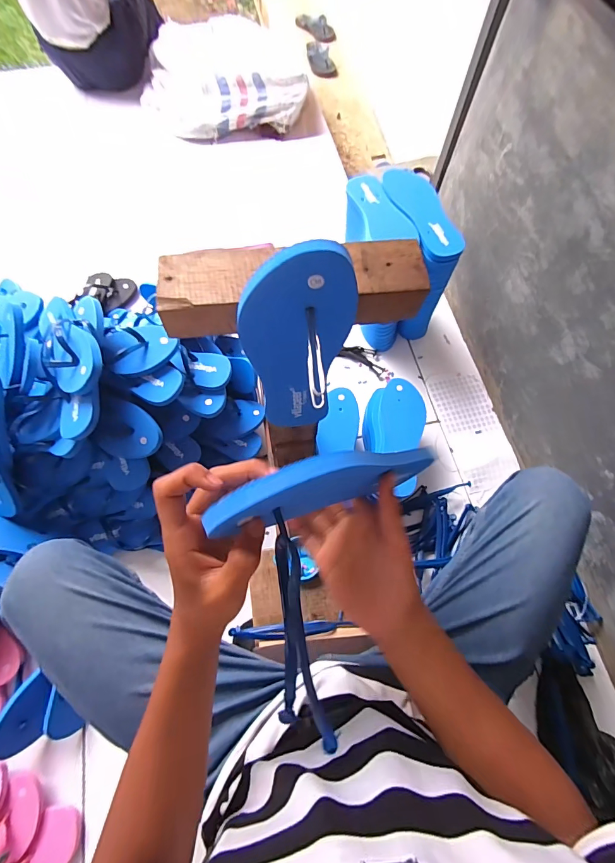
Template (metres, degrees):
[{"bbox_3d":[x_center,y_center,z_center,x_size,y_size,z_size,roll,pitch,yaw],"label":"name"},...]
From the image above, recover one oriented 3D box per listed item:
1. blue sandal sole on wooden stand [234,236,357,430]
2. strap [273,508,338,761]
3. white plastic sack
[{"bbox_3d":[-0.007,-0.065,0.344,0.088,0.223,0.027,-9,69,-3],"label":"blue sandal sole on wooden stand"},{"bbox_3d":[-0.010,0.147,0.283,0.034,0.009,0.179,-8,92,-3],"label":"strap"},{"bbox_3d":[-0.271,-1.121,1.207,0.508,0.173,0.308,-8,69,-3],"label":"white plastic sack"}]

